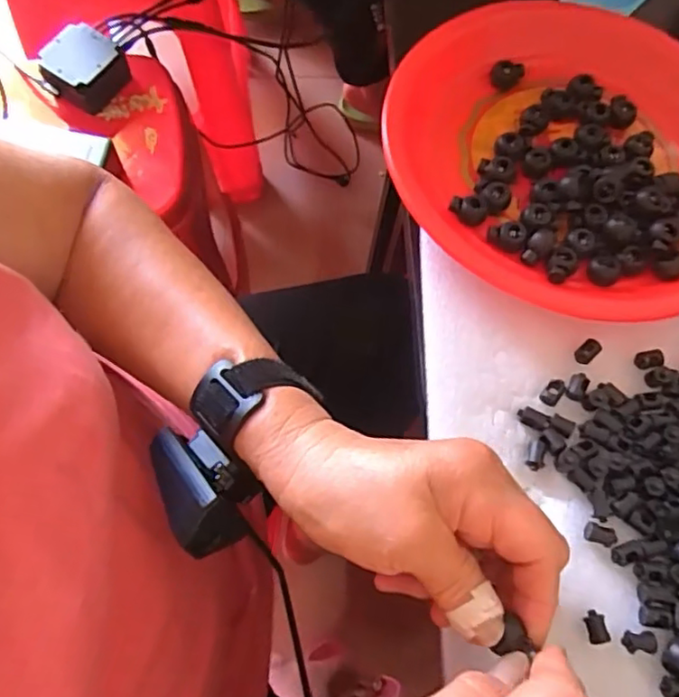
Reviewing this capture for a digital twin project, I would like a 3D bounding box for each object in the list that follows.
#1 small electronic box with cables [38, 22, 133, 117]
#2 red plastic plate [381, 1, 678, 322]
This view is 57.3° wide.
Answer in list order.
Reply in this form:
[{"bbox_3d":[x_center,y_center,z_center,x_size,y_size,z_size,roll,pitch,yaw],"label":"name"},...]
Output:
[{"bbox_3d":[-0.306,-0.337,0.751,0.079,0.053,0.082,26,72,7],"label":"small electronic box with cables"},{"bbox_3d":[0.139,-0.118,0.372,0.215,0.025,0.223,-10,72,-5],"label":"red plastic plate"}]

